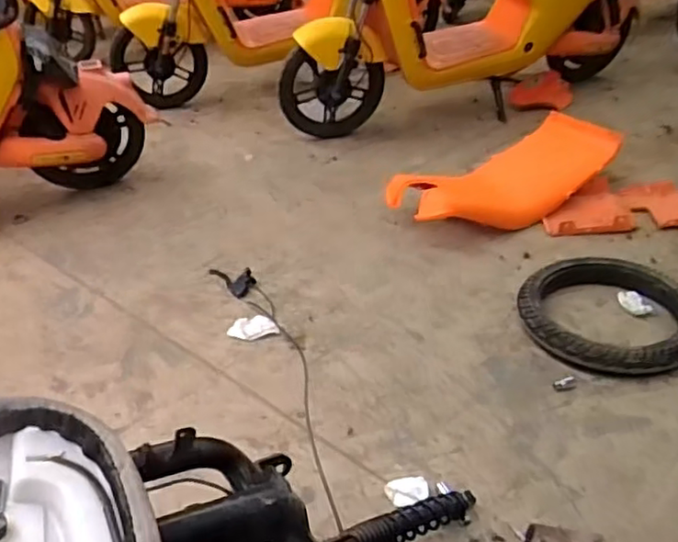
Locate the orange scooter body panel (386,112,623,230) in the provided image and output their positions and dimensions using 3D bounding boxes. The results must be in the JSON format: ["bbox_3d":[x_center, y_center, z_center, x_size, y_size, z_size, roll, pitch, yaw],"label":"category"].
[{"bbox_3d":[0.421,-0.224,1.656,0.576,0.149,0.232,-17,35,8],"label":"orange scooter body panel"}]

